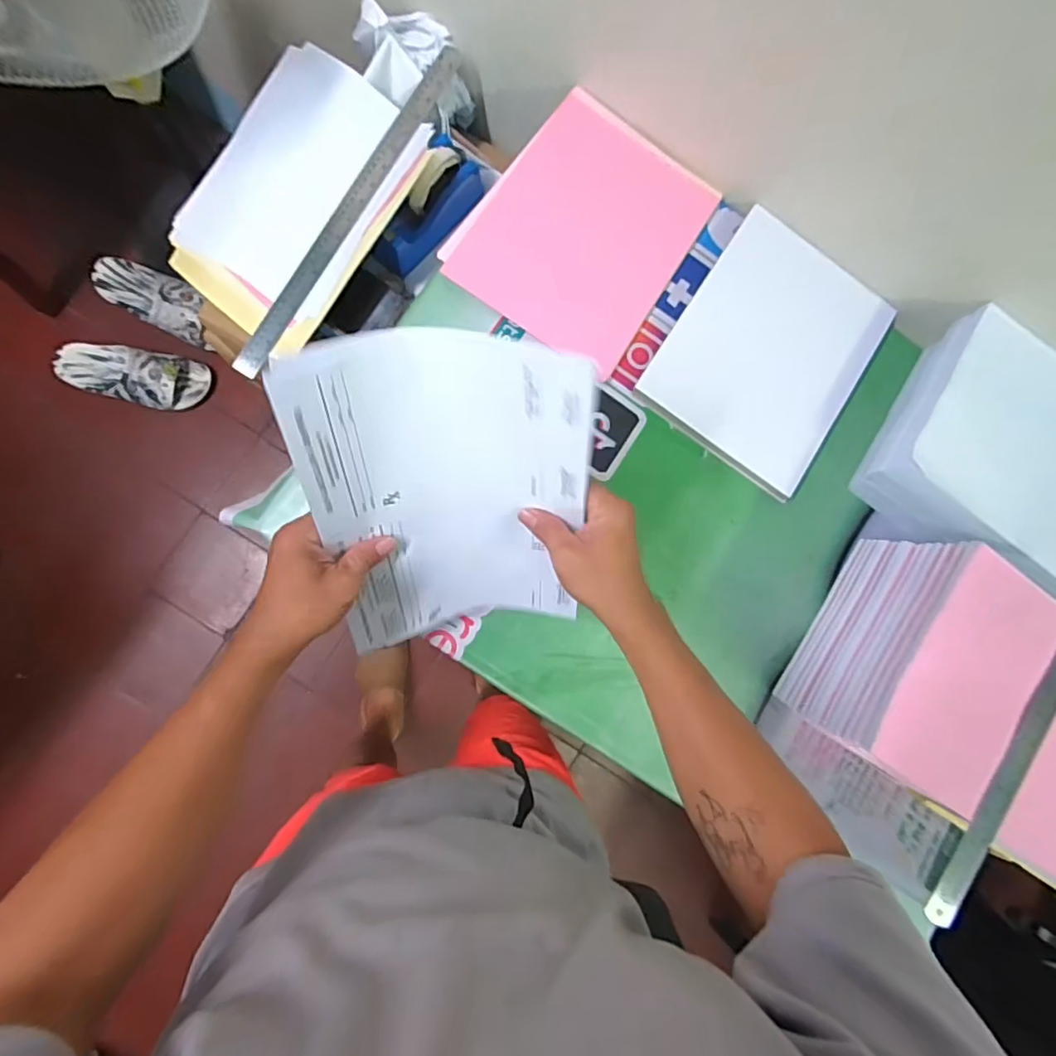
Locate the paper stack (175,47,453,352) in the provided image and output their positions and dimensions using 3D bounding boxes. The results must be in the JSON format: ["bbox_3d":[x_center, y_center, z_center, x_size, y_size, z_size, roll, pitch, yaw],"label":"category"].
[{"bbox_3d":[-0.278,-0.399,0.693,0.230,0.059,0.324,38,94,3],"label":"paper stack"}]

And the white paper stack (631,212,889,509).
[{"bbox_3d":[0.280,-0.202,0.650,0.212,0.030,0.273,35,82,-6],"label":"white paper stack"}]

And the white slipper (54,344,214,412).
[{"bbox_3d":[-0.836,-0.320,1.171,0.278,0.071,0.114,8,86,-9],"label":"white slipper"}]

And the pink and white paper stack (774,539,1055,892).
[{"bbox_3d":[0.465,0.192,0.573,0.317,0.159,0.218,35,82,-6],"label":"pink and white paper stack"}]

